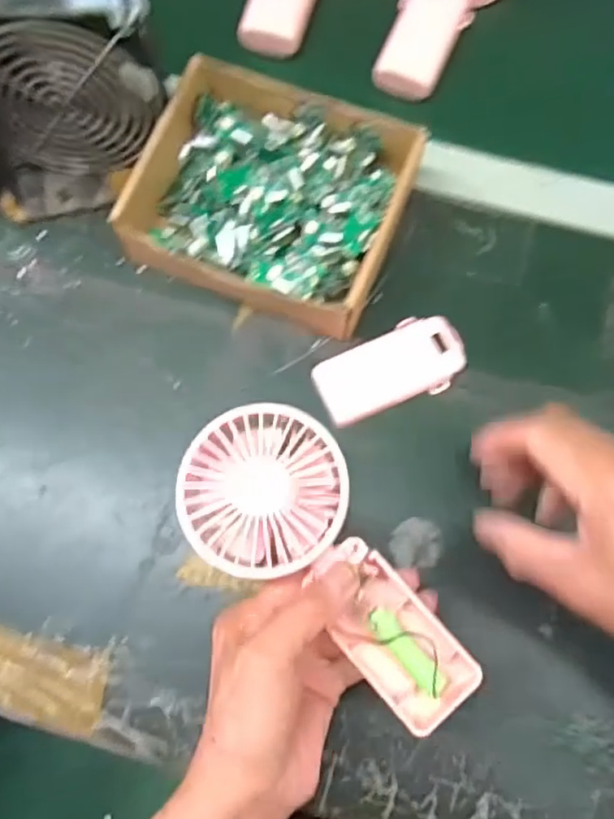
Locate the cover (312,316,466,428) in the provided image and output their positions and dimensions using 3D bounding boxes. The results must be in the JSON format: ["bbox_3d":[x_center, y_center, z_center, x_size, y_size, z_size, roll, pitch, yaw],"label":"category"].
[{"bbox_3d":[0.055,-0.027,0.411,0.097,0.016,0.049,-23,77,-6],"label":"cover"}]

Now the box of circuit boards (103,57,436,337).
[{"bbox_3d":[-0.024,-0.136,0.417,0.165,0.054,0.152,20,77,5],"label":"box of circuit boards"}]

